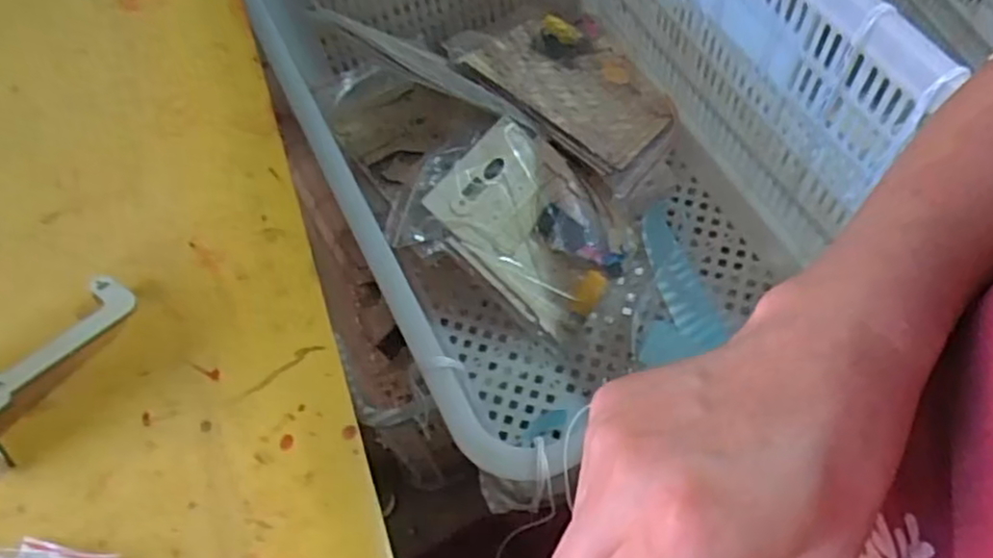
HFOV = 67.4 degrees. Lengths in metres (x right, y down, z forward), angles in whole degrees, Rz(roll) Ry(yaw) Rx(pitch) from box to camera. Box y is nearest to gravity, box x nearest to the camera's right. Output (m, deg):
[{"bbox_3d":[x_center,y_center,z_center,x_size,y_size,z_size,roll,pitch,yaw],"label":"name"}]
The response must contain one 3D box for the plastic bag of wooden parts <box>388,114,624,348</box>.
[{"bbox_3d":[0.022,-0.063,0.792,0.233,0.064,0.180,32,73,-5],"label":"plastic bag of wooden parts"}]

